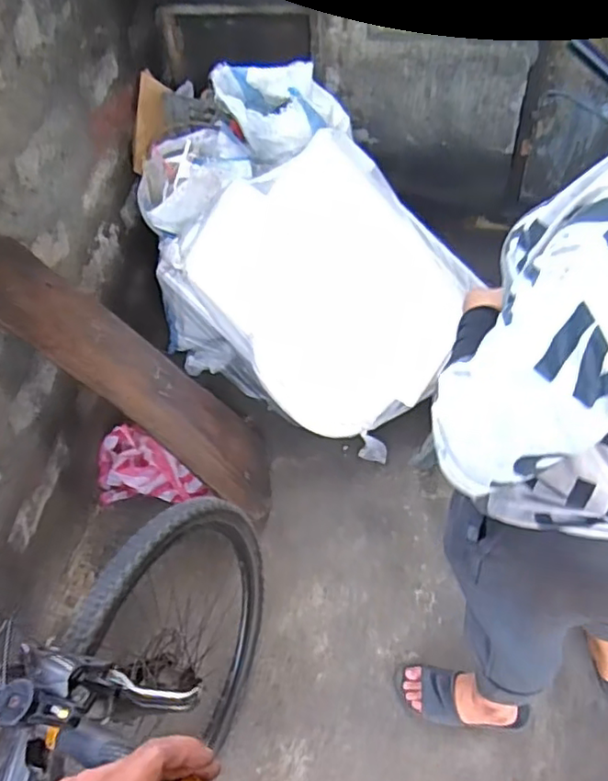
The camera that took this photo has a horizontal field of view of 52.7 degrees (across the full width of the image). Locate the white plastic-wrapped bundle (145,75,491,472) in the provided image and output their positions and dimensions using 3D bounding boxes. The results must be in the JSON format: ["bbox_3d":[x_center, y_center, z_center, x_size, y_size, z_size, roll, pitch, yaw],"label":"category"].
[{"bbox_3d":[0.011,-0.422,1.873,0.967,0.632,0.790,28,53,28],"label":"white plastic-wrapped bundle"}]

